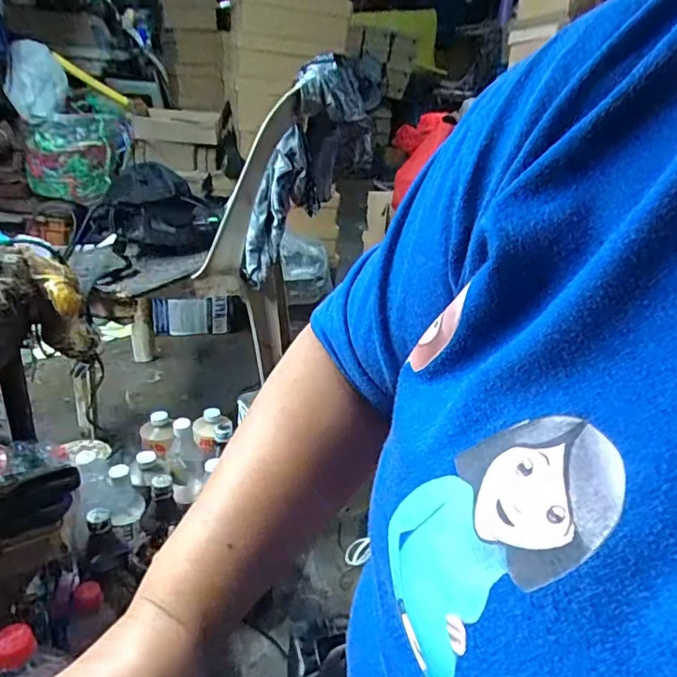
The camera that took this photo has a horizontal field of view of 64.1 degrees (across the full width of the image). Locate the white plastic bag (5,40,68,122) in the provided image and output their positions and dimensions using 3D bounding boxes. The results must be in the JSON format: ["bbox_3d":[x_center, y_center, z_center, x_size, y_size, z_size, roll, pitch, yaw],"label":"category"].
[{"bbox_3d":[-0.878,-0.740,1.564,0.158,0.208,0.174,-6,28,-24],"label":"white plastic bag"}]

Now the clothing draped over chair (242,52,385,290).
[{"bbox_3d":[-0.065,-0.306,1.042,0.214,0.438,0.124,25,16,-27],"label":"clothing draped over chair"}]

